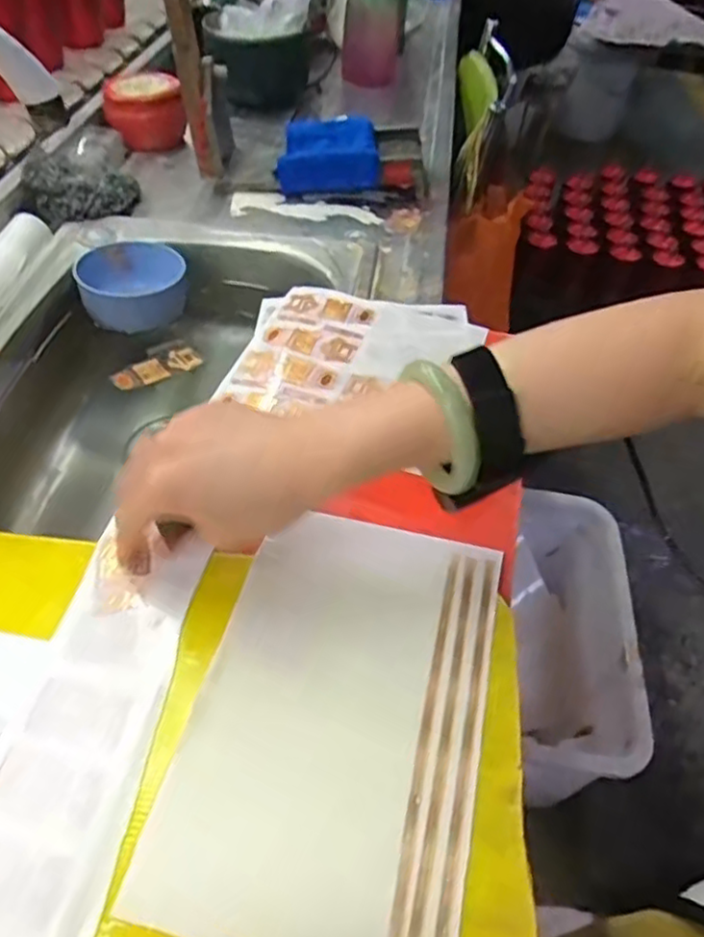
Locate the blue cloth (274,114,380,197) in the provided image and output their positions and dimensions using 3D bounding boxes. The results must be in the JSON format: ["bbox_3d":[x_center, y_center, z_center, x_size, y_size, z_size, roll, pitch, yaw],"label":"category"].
[{"bbox_3d":[-0.028,-0.395,0.855,0.122,0.055,0.148,4,47,-3],"label":"blue cloth"}]

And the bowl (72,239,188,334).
[{"bbox_3d":[-0.231,-0.195,0.722,0.108,0.048,0.099,-4,48,-11],"label":"bowl"}]

